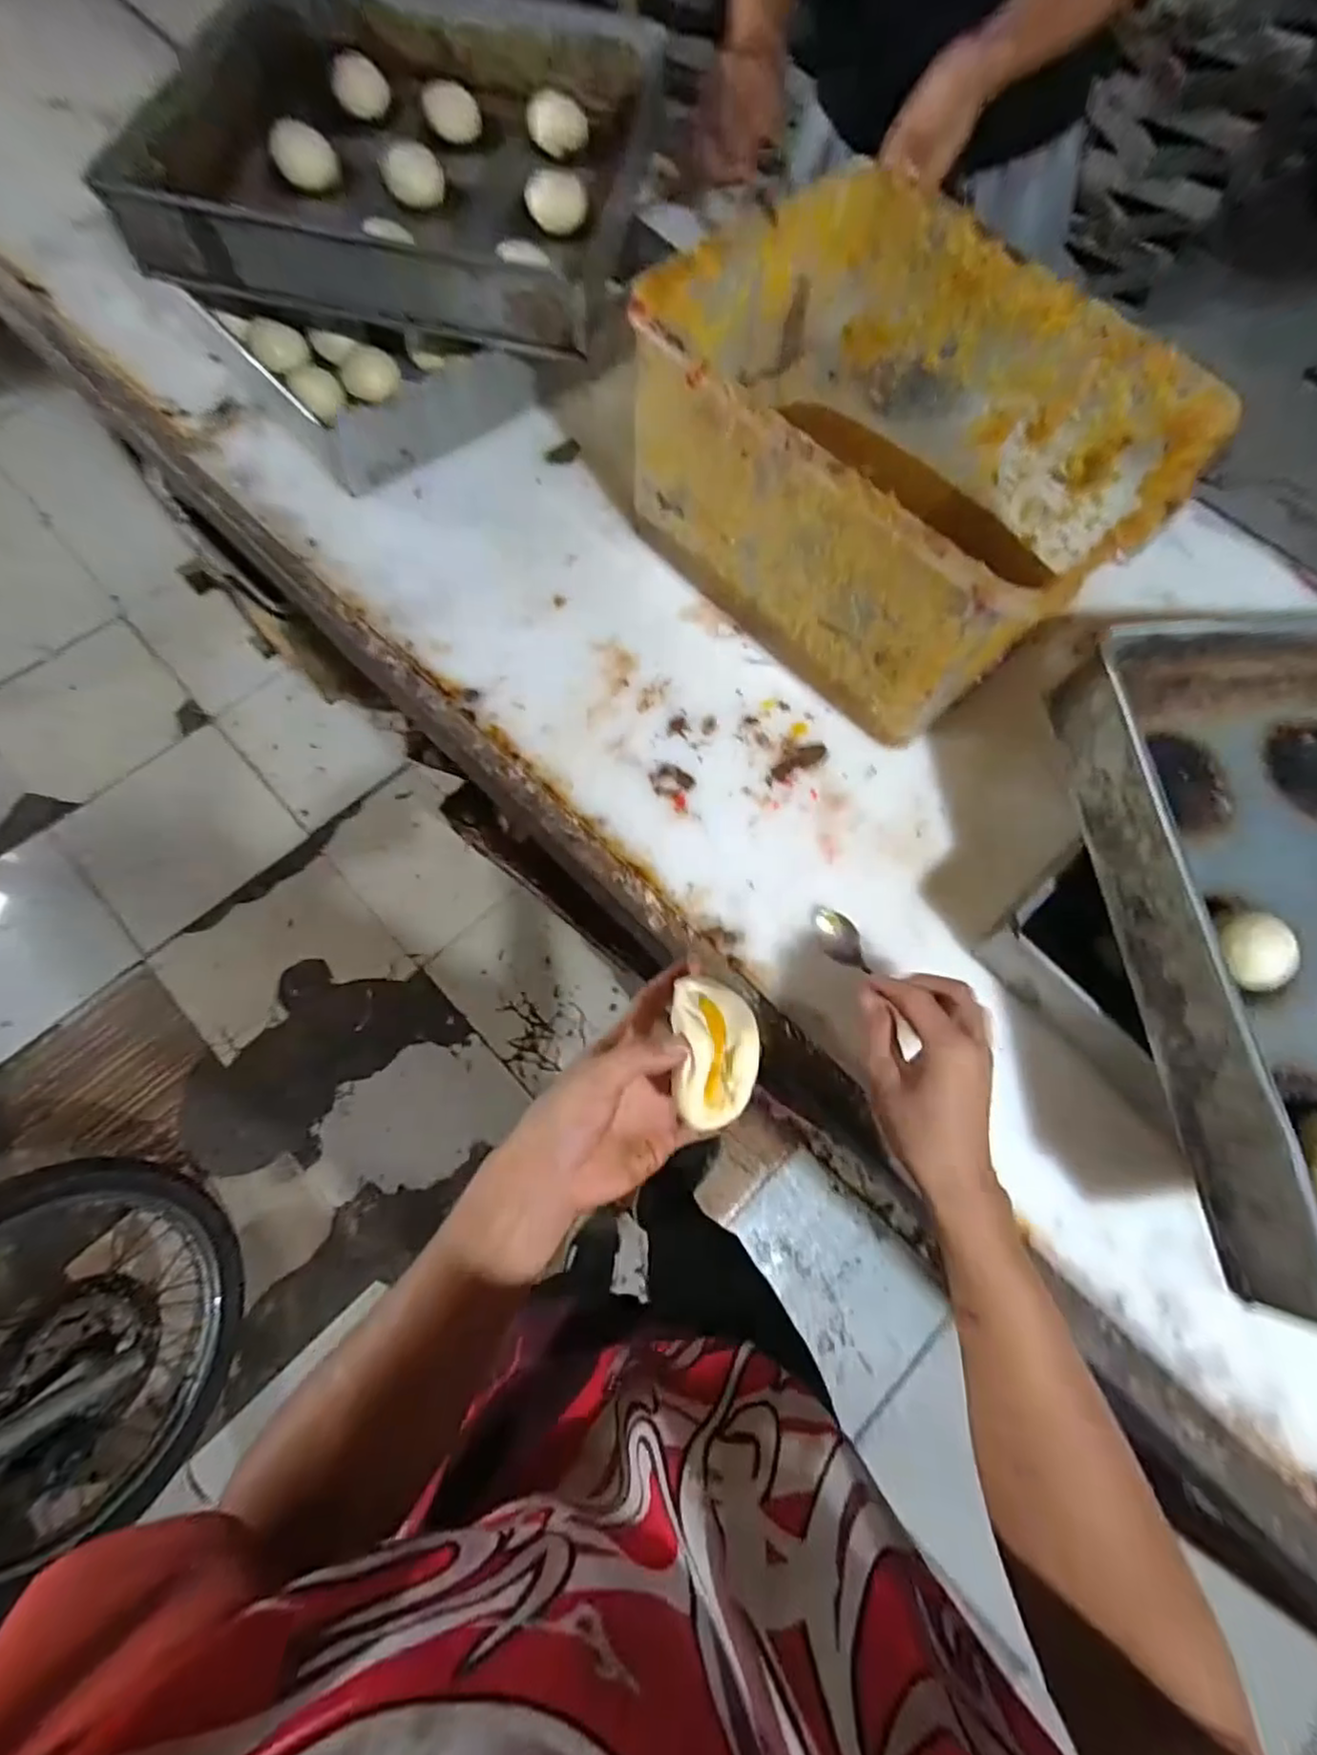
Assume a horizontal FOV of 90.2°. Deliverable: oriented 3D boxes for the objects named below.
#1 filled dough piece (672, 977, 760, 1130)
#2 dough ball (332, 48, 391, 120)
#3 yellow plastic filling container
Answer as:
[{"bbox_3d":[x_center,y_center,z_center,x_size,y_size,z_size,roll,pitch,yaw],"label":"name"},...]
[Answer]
[{"bbox_3d":[0.031,0.092,0.344,0.042,0.023,0.073,-1,76,-1],"label":"filled dough piece"},{"bbox_3d":[-0.305,-0.811,0.673,0.051,0.034,0.043,-15,73,-8],"label":"dough ball"},{"bbox_3d":[0.189,-0.336,0.537,0.369,0.178,0.291,43,75,11],"label":"yellow plastic filling container"}]

